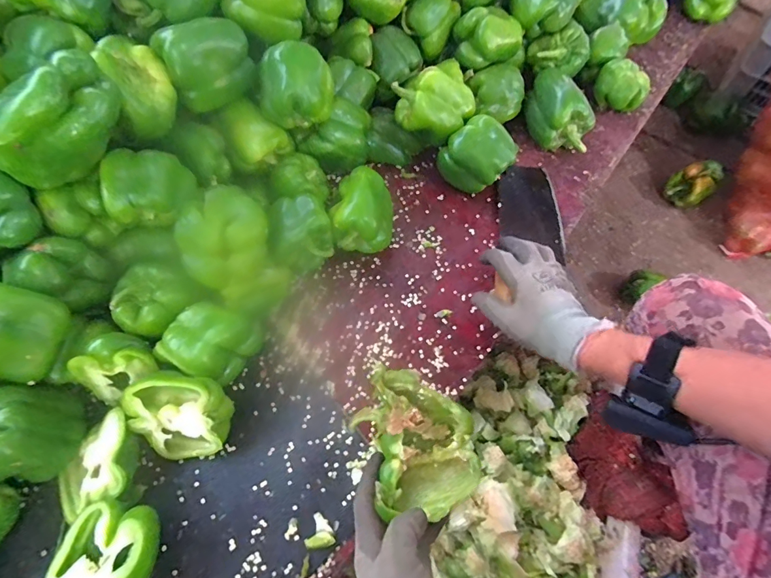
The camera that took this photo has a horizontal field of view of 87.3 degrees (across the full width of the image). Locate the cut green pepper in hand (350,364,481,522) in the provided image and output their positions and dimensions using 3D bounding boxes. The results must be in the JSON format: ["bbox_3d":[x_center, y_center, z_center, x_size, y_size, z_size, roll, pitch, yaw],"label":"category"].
[{"bbox_3d":[0.029,0.138,0.369,0.096,0.062,0.123,-19,64,-10],"label":"cut green pepper in hand"}]

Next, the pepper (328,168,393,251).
[{"bbox_3d":[-0.030,-0.104,0.541,0.078,0.086,0.093,0,62,0],"label":"pepper"}]

